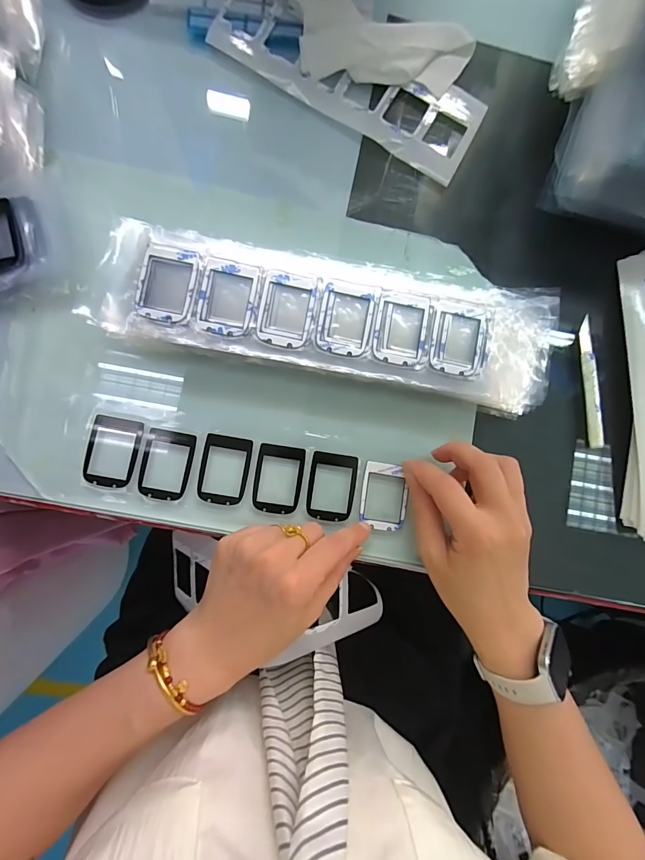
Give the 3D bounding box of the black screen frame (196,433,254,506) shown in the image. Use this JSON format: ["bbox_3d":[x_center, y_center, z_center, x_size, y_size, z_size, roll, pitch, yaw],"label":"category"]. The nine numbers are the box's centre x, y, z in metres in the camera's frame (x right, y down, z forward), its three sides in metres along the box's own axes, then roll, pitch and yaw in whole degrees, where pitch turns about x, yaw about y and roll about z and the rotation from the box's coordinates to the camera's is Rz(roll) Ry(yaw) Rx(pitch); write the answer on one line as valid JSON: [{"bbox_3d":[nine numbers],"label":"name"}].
[{"bbox_3d":[-0.074,0.030,0.297,0.036,0.004,0.051,9,84,-3],"label":"black screen frame"}]

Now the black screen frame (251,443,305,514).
[{"bbox_3d":[-0.033,0.038,0.301,0.036,0.004,0.052,8,84,-4],"label":"black screen frame"}]

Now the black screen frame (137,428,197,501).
[{"bbox_3d":[-0.117,0.026,0.294,0.036,0.004,0.051,11,84,-3],"label":"black screen frame"}]

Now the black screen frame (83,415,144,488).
[{"bbox_3d":[-0.156,0.017,0.293,0.036,0.004,0.052,11,84,-3],"label":"black screen frame"}]

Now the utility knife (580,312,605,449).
[{"bbox_3d":[0.224,-0.039,0.326,0.011,0.005,0.107,-1,85,-4],"label":"utility knife"}]

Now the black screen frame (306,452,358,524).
[{"bbox_3d":[0.008,0.044,0.304,0.036,0.004,0.052,8,84,-4],"label":"black screen frame"}]

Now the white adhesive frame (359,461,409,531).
[{"bbox_3d":[0.048,0.052,0.305,0.036,0.004,0.052,8,84,-4],"label":"white adhesive frame"}]

